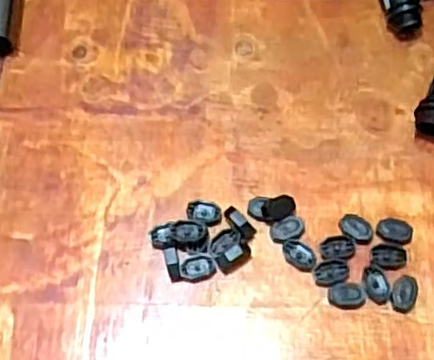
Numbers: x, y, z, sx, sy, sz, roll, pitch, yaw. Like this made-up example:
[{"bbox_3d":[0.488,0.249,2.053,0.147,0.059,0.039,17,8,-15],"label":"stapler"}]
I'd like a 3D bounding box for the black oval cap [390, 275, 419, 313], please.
[{"bbox_3d":[0.113,0.068,0.394,0.015,0.009,0.022,17,66,10],"label":"black oval cap"}]

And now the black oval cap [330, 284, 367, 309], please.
[{"bbox_3d":[0.079,0.069,0.395,0.021,0.005,0.016,0,65,2],"label":"black oval cap"}]

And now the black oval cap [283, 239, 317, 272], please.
[{"bbox_3d":[0.052,0.046,0.410,0.015,0.004,0.022,-36,68,-14],"label":"black oval cap"}]

